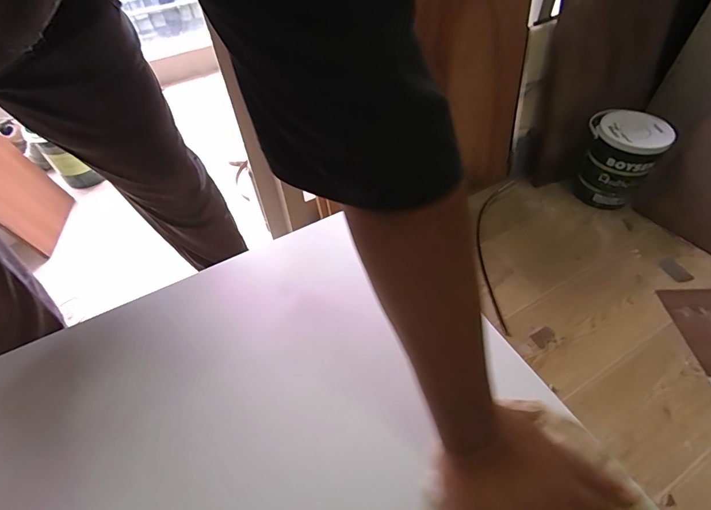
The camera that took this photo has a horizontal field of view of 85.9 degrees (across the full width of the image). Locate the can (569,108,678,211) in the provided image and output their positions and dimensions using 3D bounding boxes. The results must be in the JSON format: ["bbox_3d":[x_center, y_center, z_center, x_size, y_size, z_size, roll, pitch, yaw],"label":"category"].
[{"bbox_3d":[0.736,-0.265,1.086,0.184,0.219,0.180,0,49,0],"label":"can"}]

